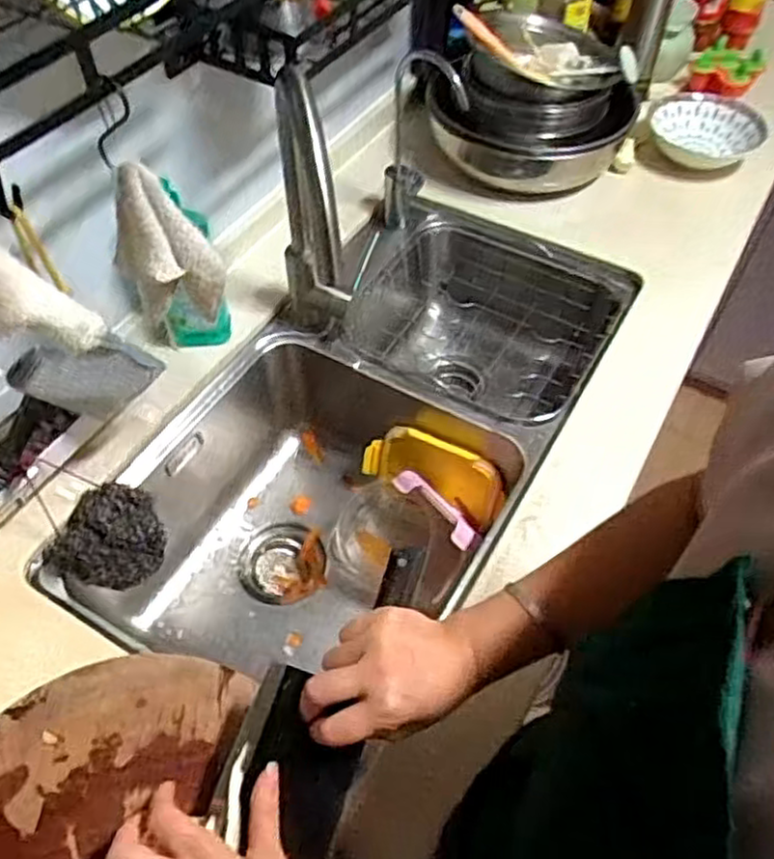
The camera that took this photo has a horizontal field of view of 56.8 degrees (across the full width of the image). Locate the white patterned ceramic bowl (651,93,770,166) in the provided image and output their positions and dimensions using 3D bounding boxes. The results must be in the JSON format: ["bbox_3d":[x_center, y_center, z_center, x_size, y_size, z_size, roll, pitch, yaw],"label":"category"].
[{"bbox_3d":[0.489,-0.459,1.097,0.162,0.054,0.128,18,55,12],"label":"white patterned ceramic bowl"}]

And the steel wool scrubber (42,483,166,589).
[{"bbox_3d":[-0.286,0.114,0.742,0.087,0.067,0.110,27,57,18],"label":"steel wool scrubber"}]

